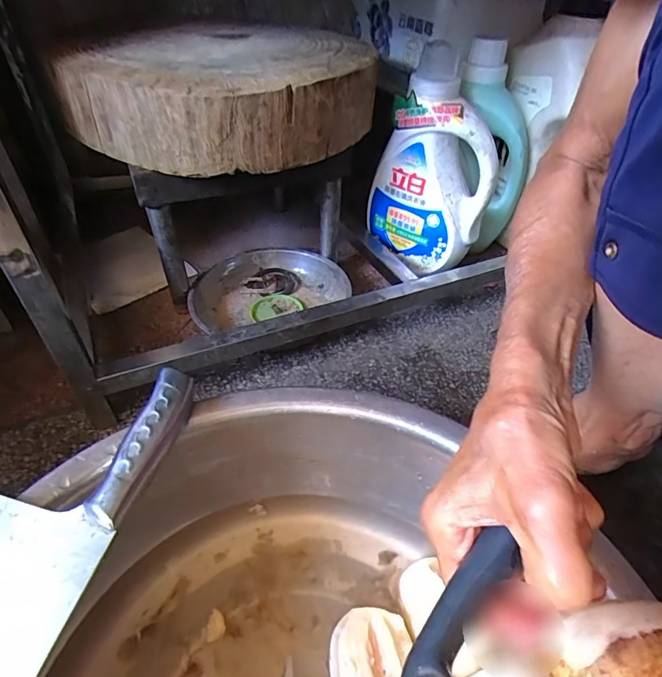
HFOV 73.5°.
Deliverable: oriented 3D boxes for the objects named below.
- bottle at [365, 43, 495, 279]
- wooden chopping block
[{"bbox_3d":[0.147,-0.238,0.621,0.166,0.283,0.095,22,40,19],"label":"bottle"},{"bbox_3d":[-0.110,-0.290,0.520,0.255,0.084,0.297,30,50,26],"label":"wooden chopping block"}]

